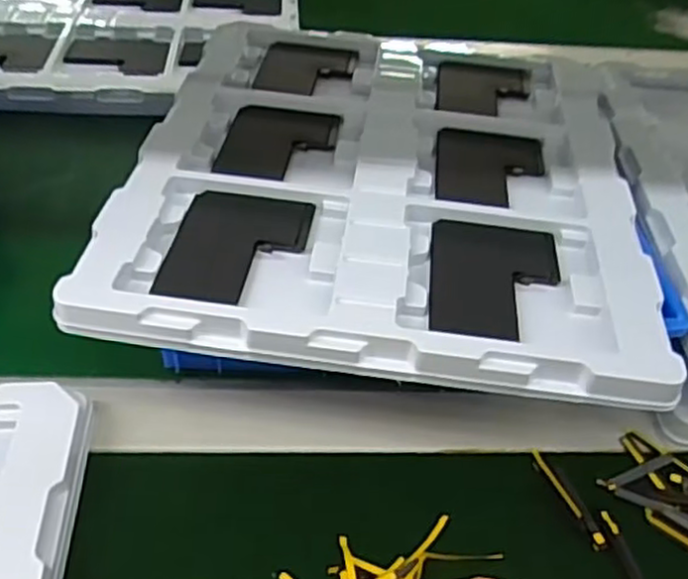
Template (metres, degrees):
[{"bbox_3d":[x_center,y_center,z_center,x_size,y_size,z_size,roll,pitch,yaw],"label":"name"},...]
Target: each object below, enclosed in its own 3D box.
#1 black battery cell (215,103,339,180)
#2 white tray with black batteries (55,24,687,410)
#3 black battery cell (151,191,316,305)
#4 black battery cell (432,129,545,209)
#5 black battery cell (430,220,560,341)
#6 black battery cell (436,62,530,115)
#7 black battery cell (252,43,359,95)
[{"bbox_3d":[-0.039,-0.093,0.440,0.067,0.004,0.079,6,44,2],"label":"black battery cell"},{"bbox_3d":[0.027,-0.082,0.430,0.279,0.017,0.334,6,44,2],"label":"white tray with black batteries"},{"bbox_3d":[-0.053,-0.023,0.359,0.064,0.004,0.086,7,44,2],"label":"black battery cell"},{"bbox_3d":[0.090,-0.077,0.435,0.067,0.005,0.083,7,44,2],"label":"black battery cell"},{"bbox_3d":[0.076,-0.007,0.356,0.065,0.004,0.086,6,44,2],"label":"black battery cell"},{"bbox_3d":[0.101,-0.147,0.509,0.067,0.005,0.081,7,44,2],"label":"black battery cell"},{"bbox_3d":[-0.026,-0.162,0.513,0.066,0.004,0.079,8,44,3],"label":"black battery cell"}]

